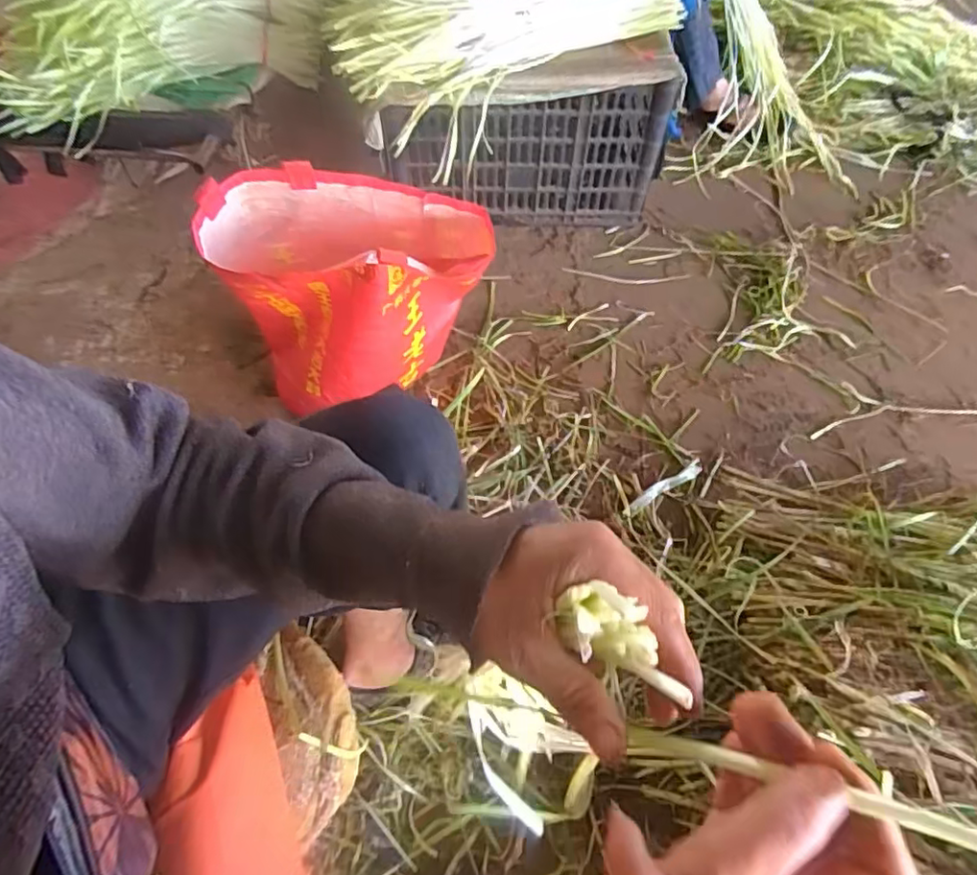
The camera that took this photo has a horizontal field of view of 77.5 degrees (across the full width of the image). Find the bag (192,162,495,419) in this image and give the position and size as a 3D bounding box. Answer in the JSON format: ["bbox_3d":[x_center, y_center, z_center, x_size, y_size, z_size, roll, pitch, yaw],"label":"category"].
[{"bbox_3d":[-0.174,-0.189,0.812,0.340,0.317,0.167,-2,59,-3],"label":"bag"}]

